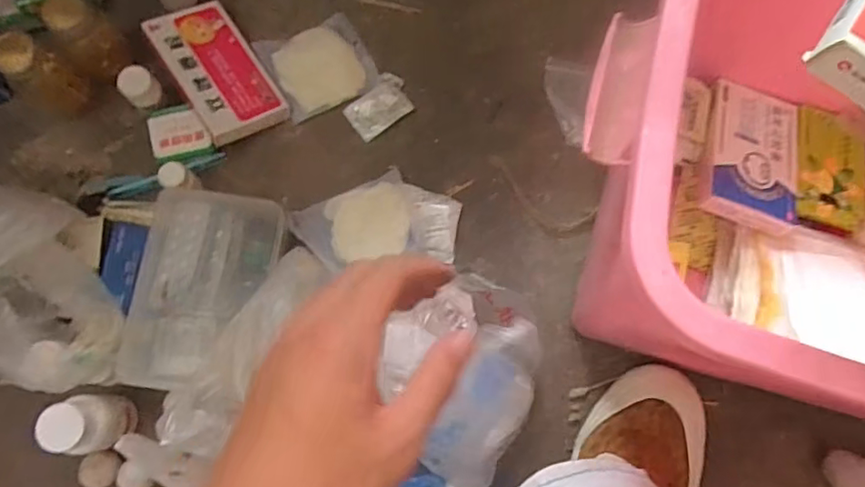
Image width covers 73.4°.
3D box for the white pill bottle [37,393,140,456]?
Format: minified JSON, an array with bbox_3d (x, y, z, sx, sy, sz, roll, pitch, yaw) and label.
[{"bbox_3d":[-0.283,0.148,0.478,0.044,0.069,0.044,-6,77,-3],"label":"white pill bottle"}]

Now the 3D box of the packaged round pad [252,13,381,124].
[{"bbox_3d":[-0.116,-0.183,0.597,0.100,0.019,0.095,-27,79,-7],"label":"packaged round pad"}]

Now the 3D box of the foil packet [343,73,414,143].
[{"bbox_3d":[-0.054,-0.140,0.592,0.067,0.006,0.047,-40,81,-9],"label":"foil packet"}]

